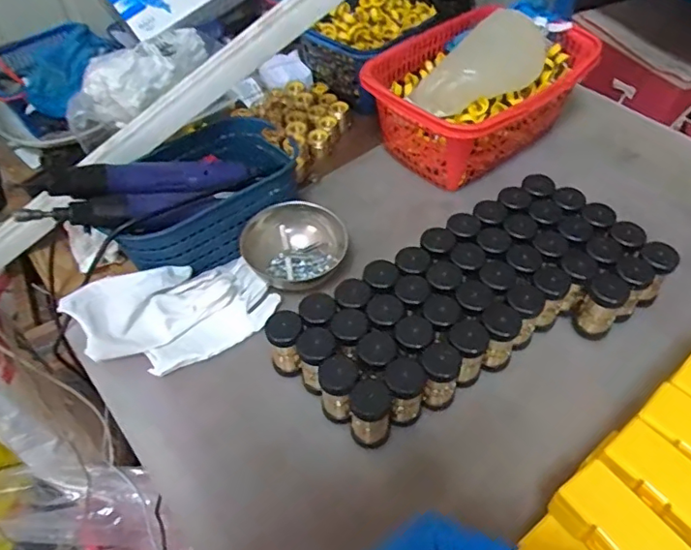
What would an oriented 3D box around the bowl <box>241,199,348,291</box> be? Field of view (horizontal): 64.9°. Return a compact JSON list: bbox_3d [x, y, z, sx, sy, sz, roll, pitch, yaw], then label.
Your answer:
[{"bbox_3d":[-0.058,-0.026,0.609,0.111,0.064,0.102,-2,51,2],"label":"bowl"}]

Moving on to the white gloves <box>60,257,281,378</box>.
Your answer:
[{"bbox_3d":[-0.169,0.033,0.549,0.186,0.061,0.100,-28,55,-18],"label":"white gloves"}]

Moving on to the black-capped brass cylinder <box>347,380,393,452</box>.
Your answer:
[{"bbox_3d":[0.022,0.123,0.473,0.033,0.068,0.035,-2,51,2],"label":"black-capped brass cylinder"}]

